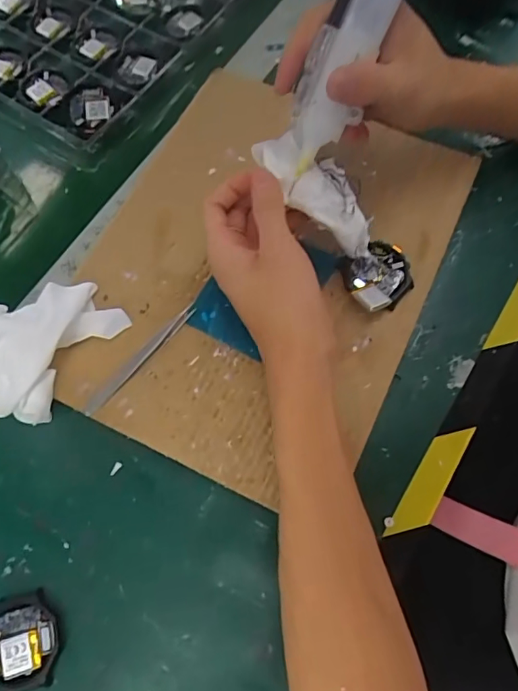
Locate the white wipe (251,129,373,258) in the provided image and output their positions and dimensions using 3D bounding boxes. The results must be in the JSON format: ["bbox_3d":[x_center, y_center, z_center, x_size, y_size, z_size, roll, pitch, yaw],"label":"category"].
[{"bbox_3d":[0.042,-0.105,0.340,0.095,0.024,0.050,44,74,-5],"label":"white wipe"}]

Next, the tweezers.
[{"bbox_3d":[-0.086,0.008,0.366,0.012,0.007,0.106,42,75,15],"label":"tweezers"}]

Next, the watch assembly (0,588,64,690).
[{"bbox_3d":[-0.147,0.183,0.314,0.048,0.009,0.053,-10,69,-3],"label":"watch assembly"}]

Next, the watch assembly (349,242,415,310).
[{"bbox_3d":[0.090,-0.050,0.380,0.053,0.020,0.045,-41,73,-14],"label":"watch assembly"}]

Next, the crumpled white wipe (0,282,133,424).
[{"bbox_3d":[-0.162,-0.010,0.351,0.092,0.048,0.110,30,72,12],"label":"crumpled white wipe"}]

